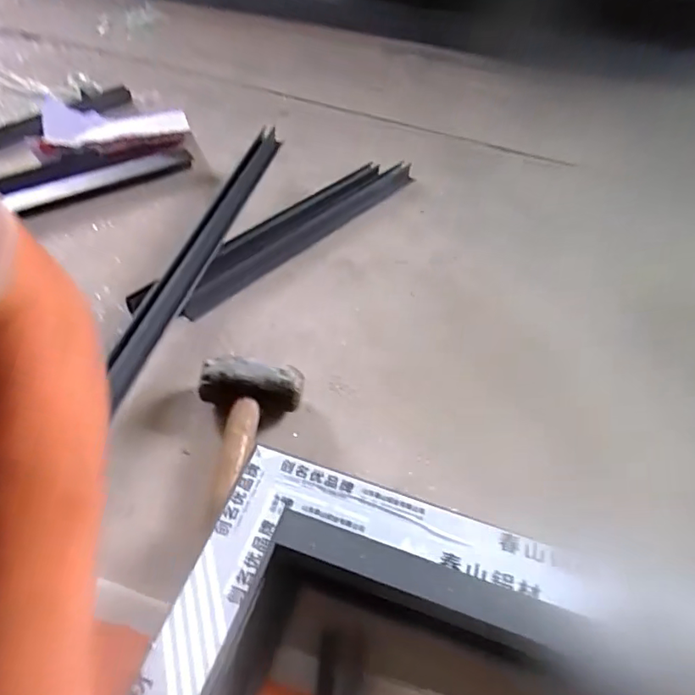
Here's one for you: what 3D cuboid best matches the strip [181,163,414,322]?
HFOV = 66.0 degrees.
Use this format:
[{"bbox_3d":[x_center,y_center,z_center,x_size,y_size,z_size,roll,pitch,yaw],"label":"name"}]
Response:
[{"bbox_3d":[-0.047,-0.165,0.733,0.040,0.027,0.430,34,56,24],"label":"strip"}]

